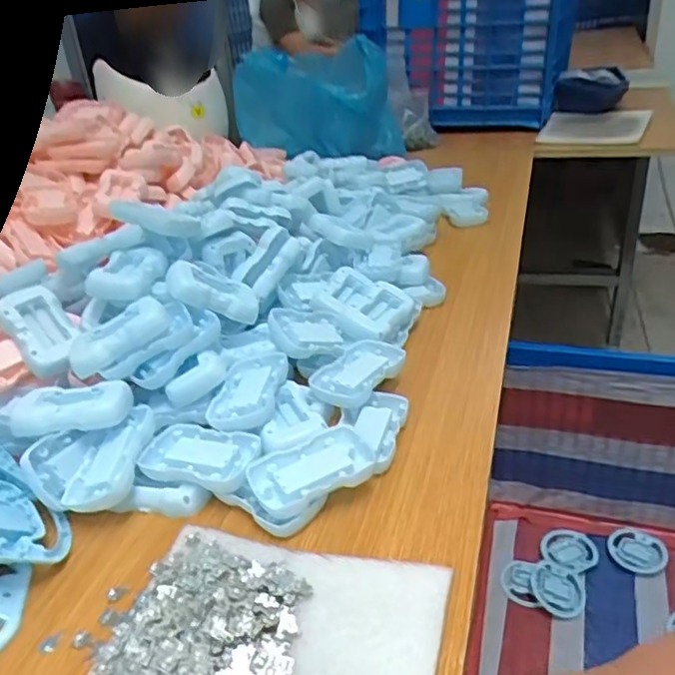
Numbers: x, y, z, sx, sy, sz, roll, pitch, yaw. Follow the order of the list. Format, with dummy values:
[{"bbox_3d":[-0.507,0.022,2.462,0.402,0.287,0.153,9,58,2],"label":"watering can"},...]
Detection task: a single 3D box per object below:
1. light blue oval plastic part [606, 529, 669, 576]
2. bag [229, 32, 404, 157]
[{"bbox_3d":[0.587,0.417,1.213,0.107,0.008,0.101,0,31,12],"label":"light blue oval plastic part"},{"bbox_3d":[-0.027,-0.440,1.133,0.210,0.177,0.265,-29,37,-34],"label":"bag"}]

